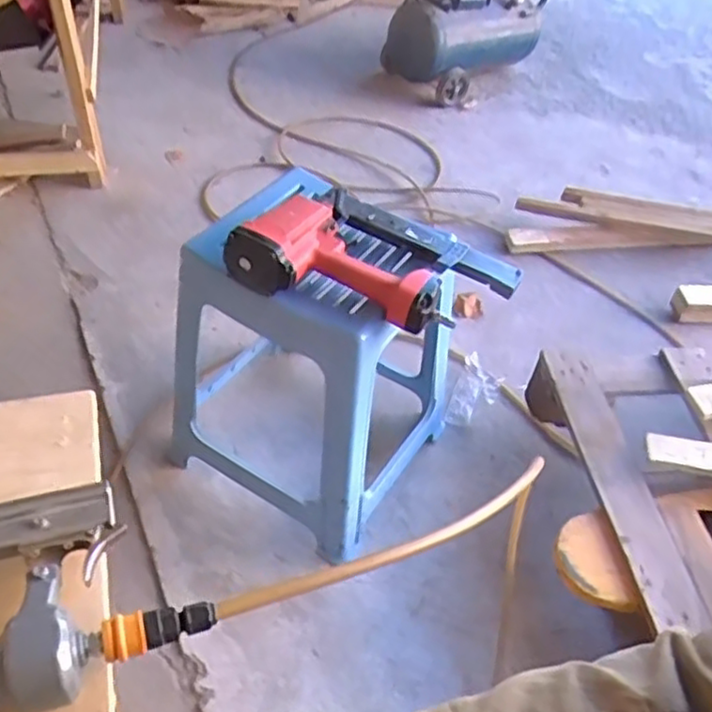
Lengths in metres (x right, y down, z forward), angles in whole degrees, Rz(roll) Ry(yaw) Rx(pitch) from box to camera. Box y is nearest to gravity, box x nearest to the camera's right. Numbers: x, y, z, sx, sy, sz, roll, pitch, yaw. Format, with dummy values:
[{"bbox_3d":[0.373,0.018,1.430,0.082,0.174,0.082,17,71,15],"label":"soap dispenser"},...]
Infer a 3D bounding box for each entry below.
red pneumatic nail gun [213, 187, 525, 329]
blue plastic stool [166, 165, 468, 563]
[{"bbox_3d":[0.029,-0.127,0.895,0.339,0.077,0.197,20,49,13],"label":"red pneumatic nail gun"},{"bbox_3d":[-0.040,-0.022,1.089,0.335,0.471,0.388,27,50,18],"label":"blue plastic stool"}]

